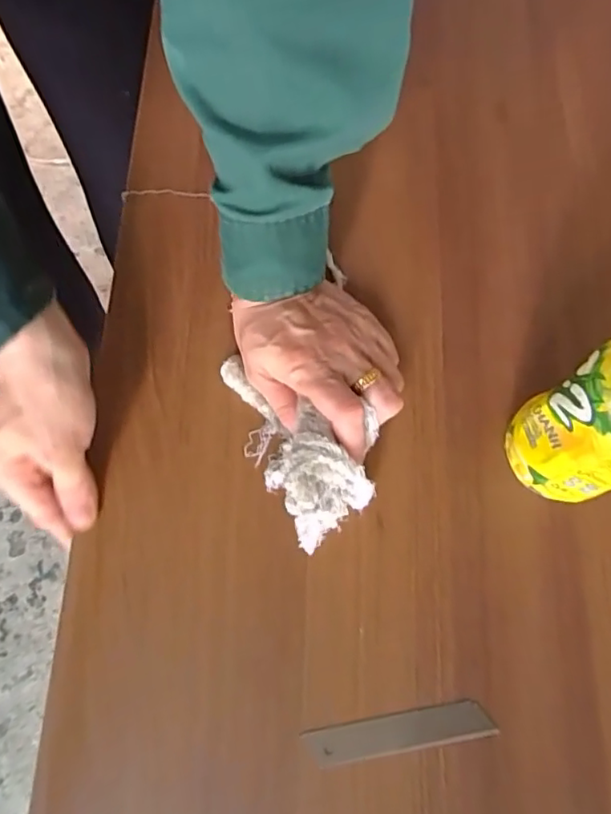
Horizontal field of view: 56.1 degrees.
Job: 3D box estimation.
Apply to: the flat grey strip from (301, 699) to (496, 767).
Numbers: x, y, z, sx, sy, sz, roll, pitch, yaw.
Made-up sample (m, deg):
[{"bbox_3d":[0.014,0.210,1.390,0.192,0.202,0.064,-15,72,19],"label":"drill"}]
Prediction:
[{"bbox_3d":[0.050,0.175,0.306,0.099,0.004,0.020,-8,72,-5],"label":"flat grey strip"}]

